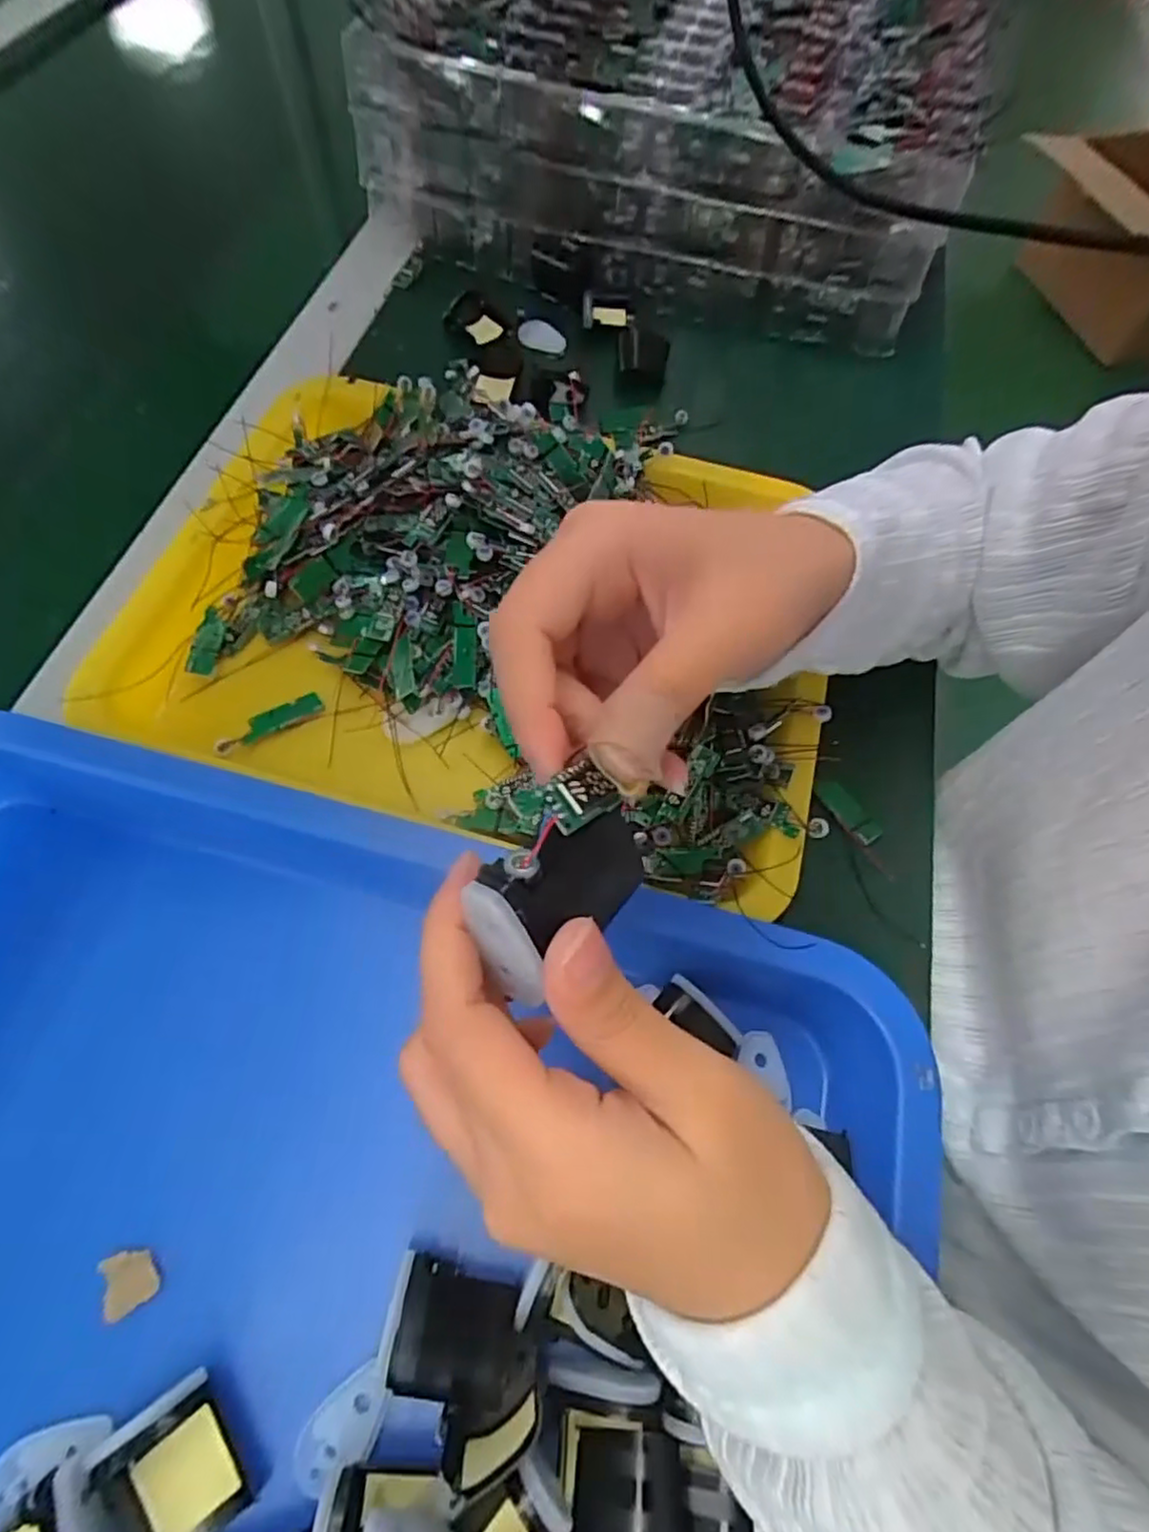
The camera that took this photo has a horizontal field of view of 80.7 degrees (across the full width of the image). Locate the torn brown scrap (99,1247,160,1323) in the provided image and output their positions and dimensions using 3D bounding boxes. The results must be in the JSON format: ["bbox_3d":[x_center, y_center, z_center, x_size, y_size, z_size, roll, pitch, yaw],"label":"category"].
[{"bbox_3d":[-0.154,0.176,0.232,0.017,0.004,0.018,-26,68,-15],"label":"torn brown scrap"}]

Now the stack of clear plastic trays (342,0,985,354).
[{"bbox_3d":[0.107,-0.564,0.542,0.372,0.111,0.494,16,64,5],"label":"stack of clear plastic trays"}]

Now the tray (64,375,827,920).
[{"bbox_3d":[-0.040,-0.085,0.340,0.335,0.062,0.255,17,64,5],"label":"tray"}]

